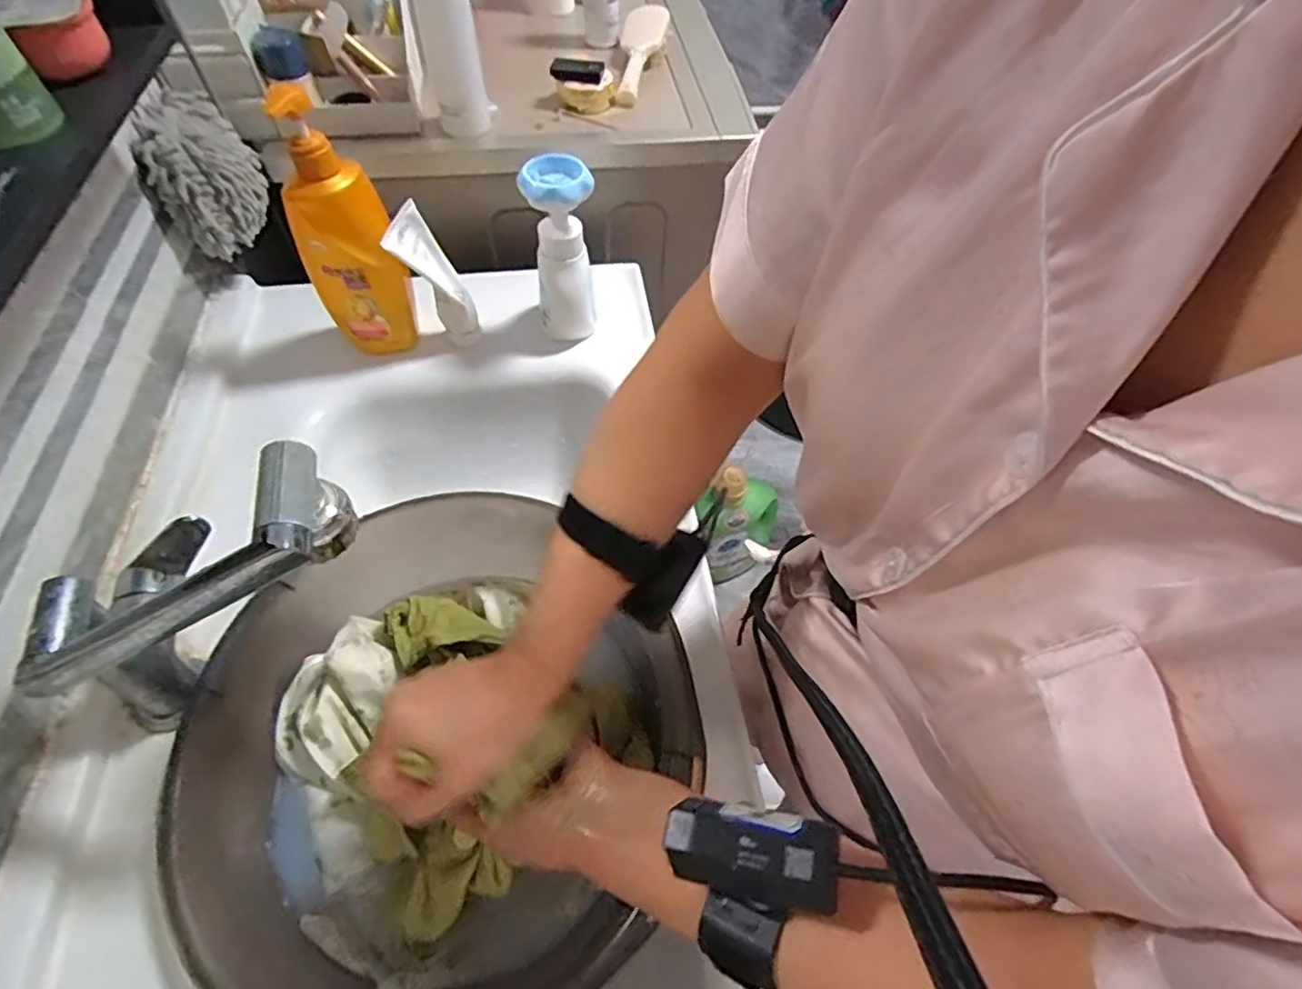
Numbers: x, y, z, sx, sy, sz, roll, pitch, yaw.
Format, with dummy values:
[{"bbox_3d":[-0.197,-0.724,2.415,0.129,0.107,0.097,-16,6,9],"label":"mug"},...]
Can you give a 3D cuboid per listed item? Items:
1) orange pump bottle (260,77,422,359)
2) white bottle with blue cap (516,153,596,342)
[{"bbox_3d":[-0.306,-0.257,0.624,0.089,0.268,0.046,-23,59,-17],"label":"orange pump bottle"},{"bbox_3d":[-0.097,-0.260,0.692,0.070,0.193,0.059,-6,55,-6],"label":"white bottle with blue cap"}]

